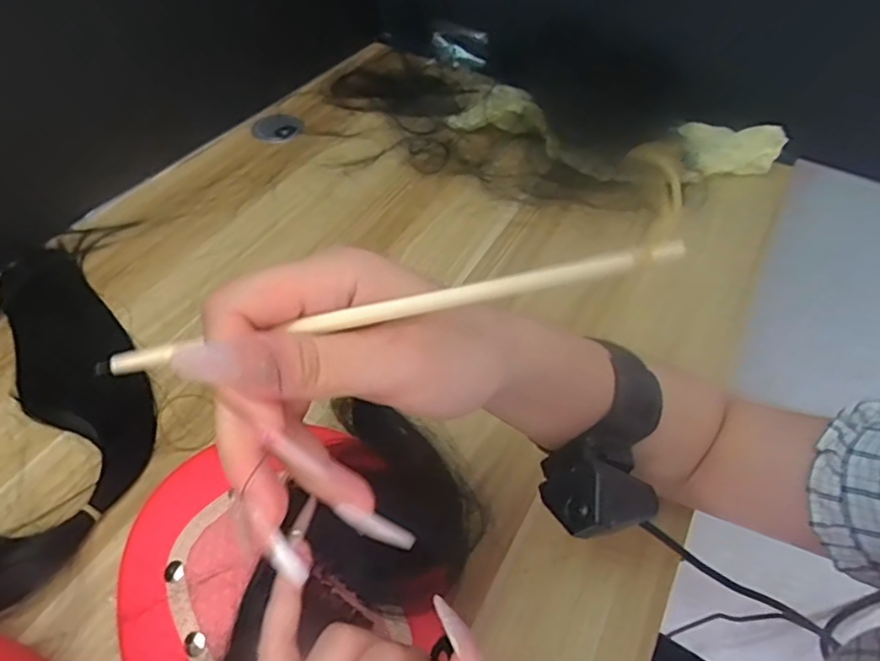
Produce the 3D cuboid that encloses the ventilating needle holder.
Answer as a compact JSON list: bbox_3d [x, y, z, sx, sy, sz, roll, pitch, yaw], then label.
[{"bbox_3d":[-0.017,-0.006,0.188,0.179,0.004,0.005,-11,48,6],"label":"ventilating needle holder"}]

